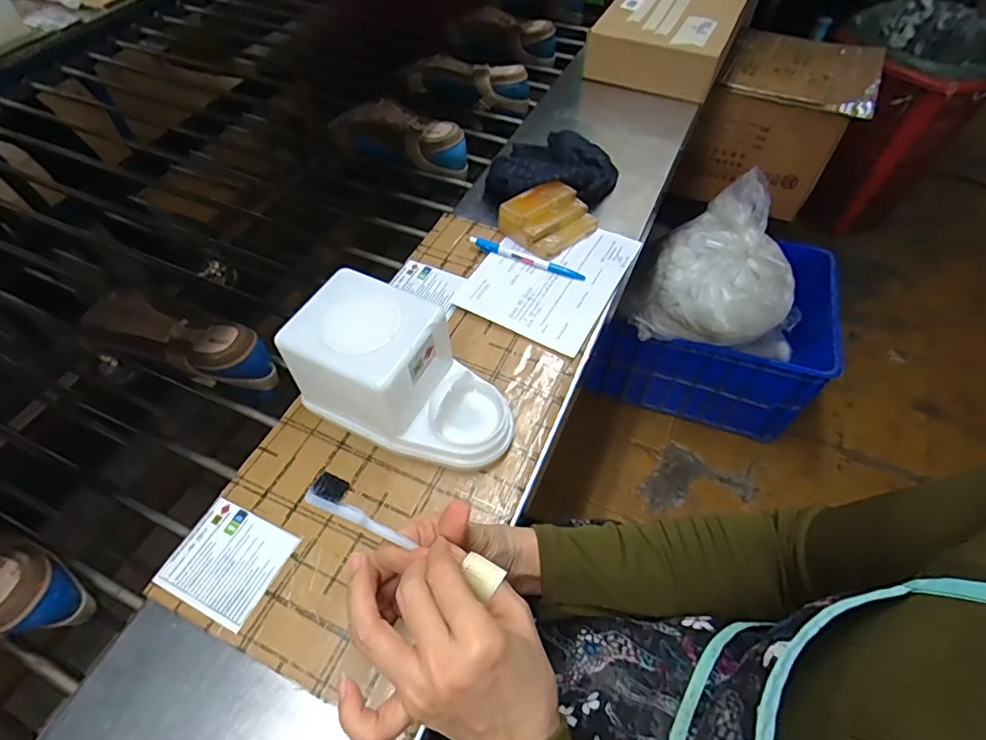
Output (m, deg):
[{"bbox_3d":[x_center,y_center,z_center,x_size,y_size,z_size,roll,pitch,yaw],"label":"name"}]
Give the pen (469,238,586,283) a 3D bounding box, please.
[{"bbox_3d":[0.038,-0.129,0.597,0.139,0.013,0.013,19,57,12],"label":"pen"}]

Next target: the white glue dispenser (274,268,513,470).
[{"bbox_3d":[-0.072,0.008,0.445,0.183,0.105,0.098,23,58,14],"label":"white glue dispenser"}]

